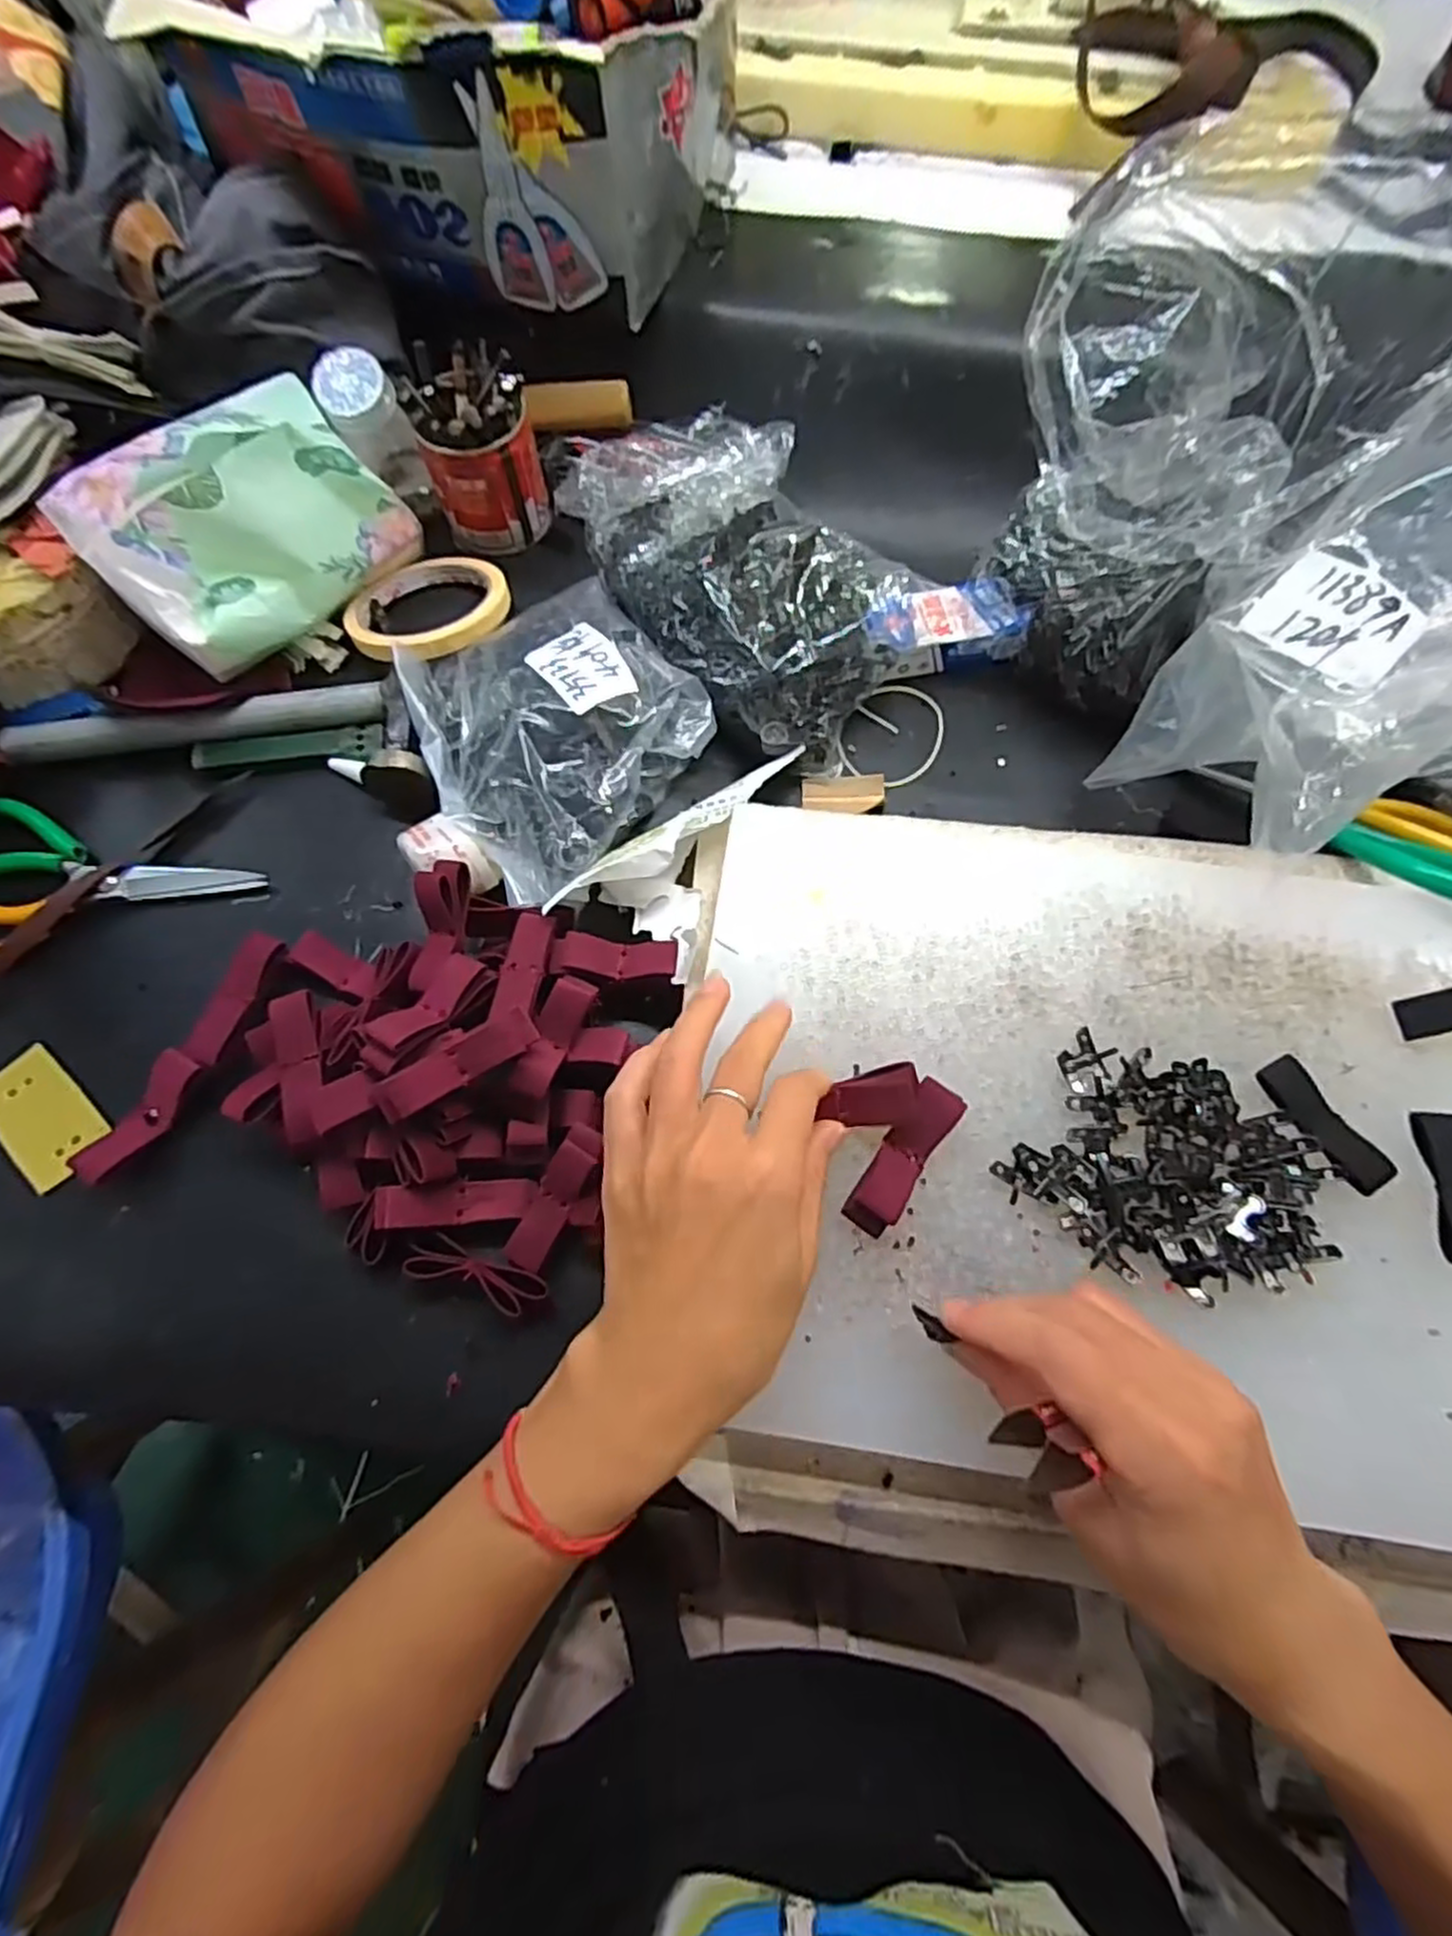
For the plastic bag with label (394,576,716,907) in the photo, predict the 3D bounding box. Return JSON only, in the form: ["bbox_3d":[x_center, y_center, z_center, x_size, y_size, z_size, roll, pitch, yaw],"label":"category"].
[{"bbox_3d":[-0.092,-0.135,0.397,0.140,0.044,0.166,-35,73,-11],"label":"plastic bag with label"}]

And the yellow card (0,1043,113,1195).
[{"bbox_3d":[-0.318,0.069,0.351,0.065,0.007,0.034,44,59,10],"label":"yellow card"}]

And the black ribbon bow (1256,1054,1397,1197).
[{"bbox_3d":[0.243,0.062,0.304,0.020,0.004,0.057,-28,72,-9],"label":"black ribbon bow"}]

